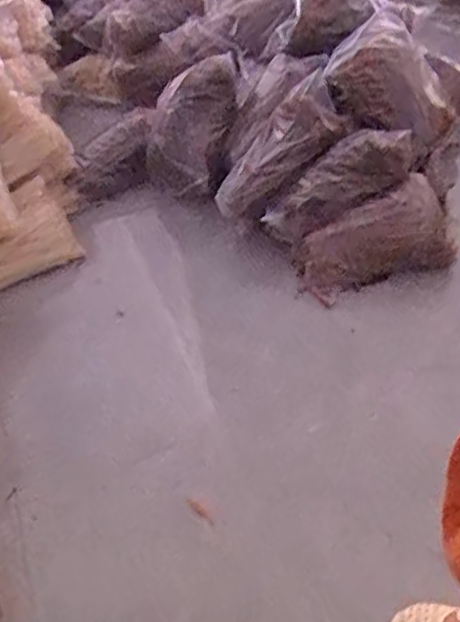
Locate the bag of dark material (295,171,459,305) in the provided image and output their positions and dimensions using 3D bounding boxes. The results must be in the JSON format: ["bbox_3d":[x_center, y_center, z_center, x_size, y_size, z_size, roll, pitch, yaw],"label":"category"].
[{"bbox_3d":[0.361,-0.177,1.634,0.395,0.233,0.066,-21,4,-8],"label":"bag of dark material"}]

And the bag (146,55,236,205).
[{"bbox_3d":[-0.096,-0.563,1.841,0.178,0.153,0.443,15,75,17],"label":"bag"}]

